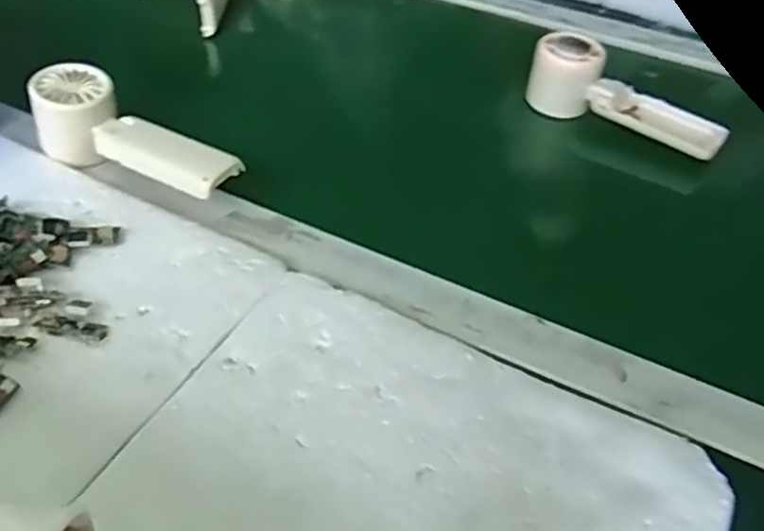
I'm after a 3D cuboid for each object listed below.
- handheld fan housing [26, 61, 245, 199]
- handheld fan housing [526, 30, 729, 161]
[{"bbox_3d":[-0.173,-0.091,0.492,0.156,0.051,0.056,21,49,17],"label":"handheld fan housing"},{"bbox_3d":[0.204,-0.139,0.579,0.161,0.056,0.048,30,51,24],"label":"handheld fan housing"}]

